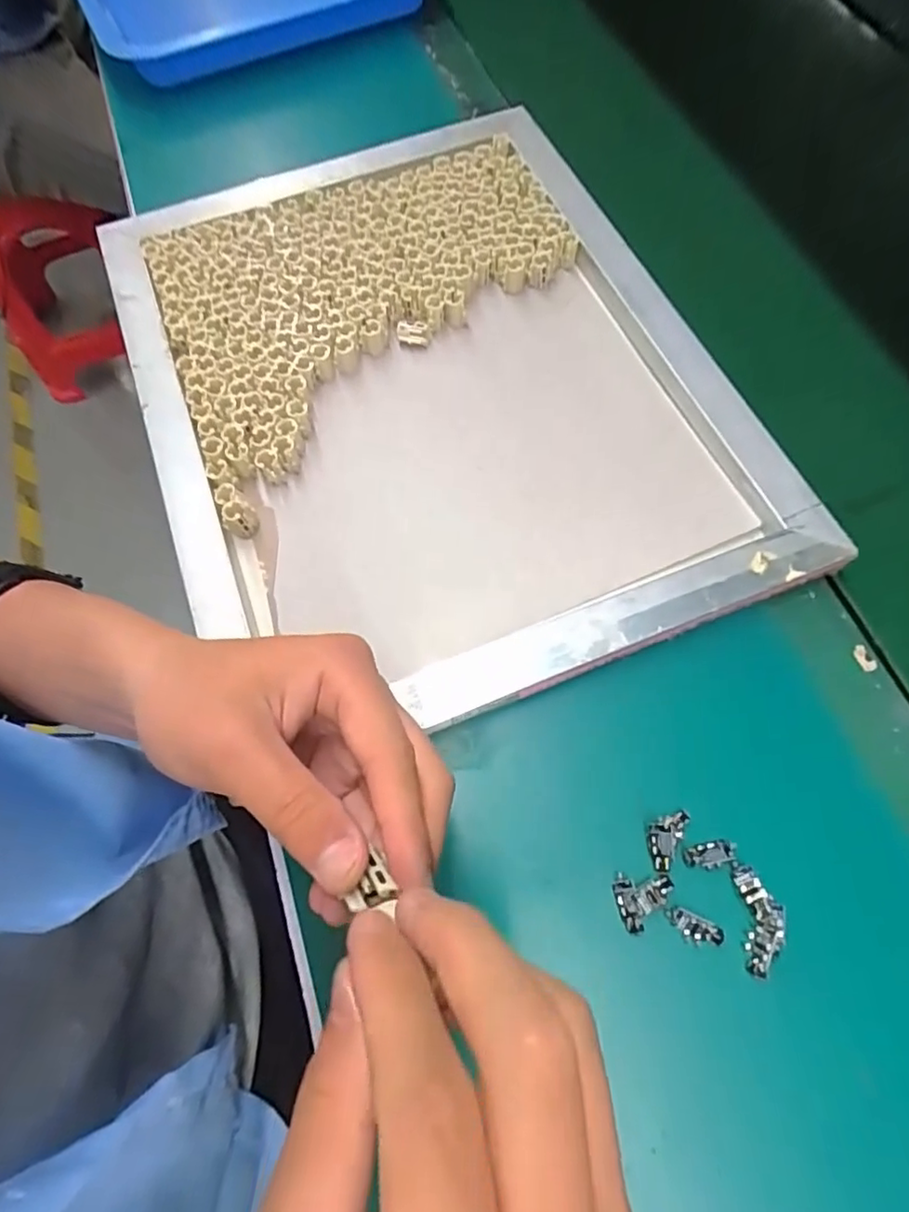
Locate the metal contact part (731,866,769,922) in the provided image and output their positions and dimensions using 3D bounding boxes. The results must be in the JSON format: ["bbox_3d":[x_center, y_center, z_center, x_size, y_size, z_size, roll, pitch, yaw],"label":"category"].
[{"bbox_3d":[0.145,0.139,0.294,0.010,0.006,0.023,-19,68,-7],"label":"metal contact part"}]

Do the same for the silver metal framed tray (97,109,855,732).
[{"bbox_3d":[-0.023,-0.161,0.422,0.368,0.034,0.472,-19,68,-7],"label":"silver metal framed tray"}]

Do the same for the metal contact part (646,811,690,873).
[{"bbox_3d":[0.105,0.116,0.304,0.016,0.007,0.031,27,70,12],"label":"metal contact part"}]

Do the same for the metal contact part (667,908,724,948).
[{"bbox_3d":[0.116,0.155,0.292,0.026,0.007,0.011,24,69,11],"label":"metal contact part"}]

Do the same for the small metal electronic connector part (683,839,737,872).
[{"bbox_3d":[0.128,0.125,0.302,0.026,0.004,0.012,-9,67,-3],"label":"small metal electronic connector part"}]

